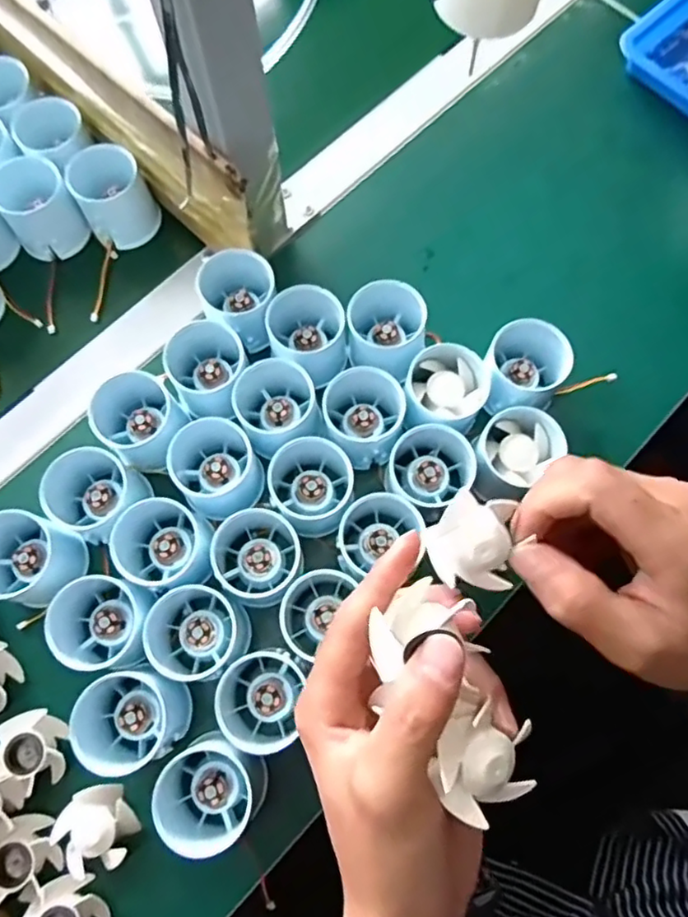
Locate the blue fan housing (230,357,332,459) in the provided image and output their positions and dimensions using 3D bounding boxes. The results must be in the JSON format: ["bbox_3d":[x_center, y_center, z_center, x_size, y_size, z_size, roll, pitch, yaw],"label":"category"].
[{"bbox_3d":[-0.043,-0.036,0.403,0.054,0.043,0.058,0,73,1],"label":"blue fan housing"}]

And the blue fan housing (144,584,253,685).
[{"bbox_3d":[-0.089,0.104,0.359,0.055,0.045,0.050,0,73,1],"label":"blue fan housing"}]

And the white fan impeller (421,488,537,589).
[{"bbox_3d":[0.056,0.033,0.267,0.036,0.023,0.040,7,104,15],"label":"white fan impeller"}]

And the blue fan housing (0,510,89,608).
[{"bbox_3d":[-0.199,0.061,0.372,0.062,0.041,0.053,15,73,5],"label":"blue fan housing"}]

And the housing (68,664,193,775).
[{"bbox_3d":[-0.121,0.147,0.348,0.052,0.043,0.054,0,73,1],"label":"housing"}]

